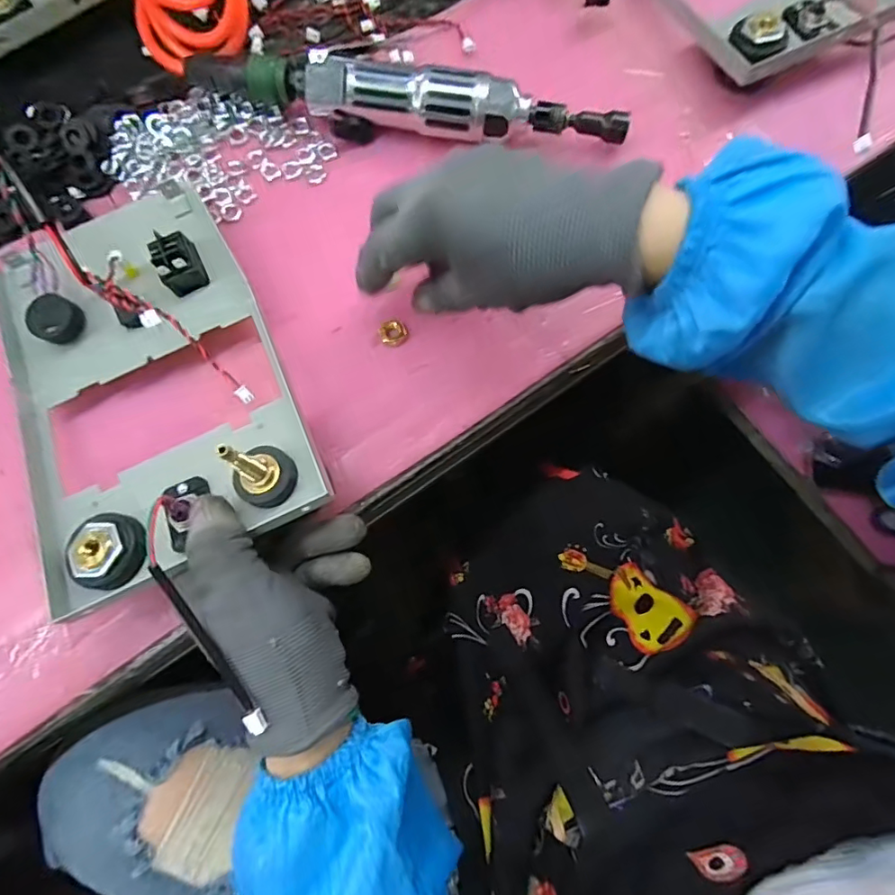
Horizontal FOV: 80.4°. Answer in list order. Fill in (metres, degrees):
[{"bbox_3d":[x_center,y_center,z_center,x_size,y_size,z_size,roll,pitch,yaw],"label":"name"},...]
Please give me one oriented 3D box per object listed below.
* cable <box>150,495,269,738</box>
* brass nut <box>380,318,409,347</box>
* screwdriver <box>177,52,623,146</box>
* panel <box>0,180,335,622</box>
[{"bbox_3d":[-0.115,0.077,0.248,0.015,0.024,0.119,-27,80,-6],"label":"cable"},{"bbox_3d":[-0.034,-0.073,0.339,0.016,0.007,0.016,0,77,0],"label":"brass nut"},{"bbox_3d":[-0.032,-0.231,0.359,0.297,0.044,0.034,12,77,2],"label":"screwdriver"},{"bbox_3d":[-0.176,-0.045,0.291,0.146,0.064,0.228,-25,81,-6],"label":"panel"}]

